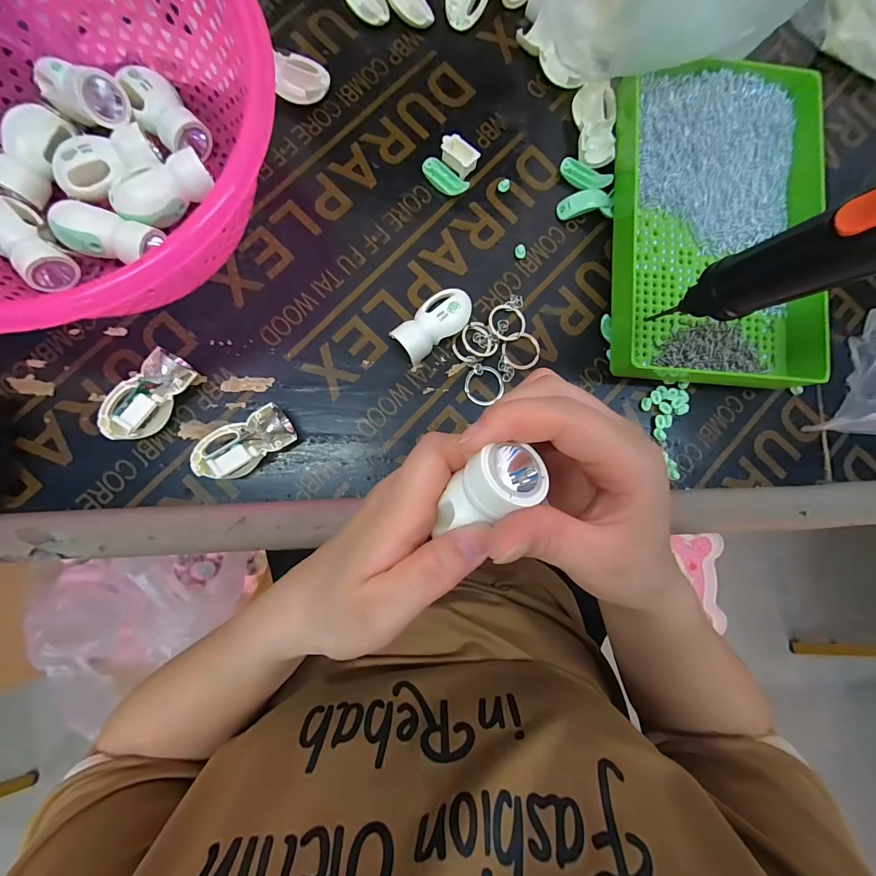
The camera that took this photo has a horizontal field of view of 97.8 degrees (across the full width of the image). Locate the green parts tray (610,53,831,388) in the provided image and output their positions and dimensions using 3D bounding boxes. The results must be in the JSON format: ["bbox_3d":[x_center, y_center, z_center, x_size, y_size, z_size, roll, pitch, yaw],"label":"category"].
[{"bbox_3d":[0.217,-0.165,0.298,0.161,0.040,0.241,4,85,-4],"label":"green parts tray"}]

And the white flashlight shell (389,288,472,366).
[{"bbox_3d":[-0.002,-0.085,0.285,0.061,0.018,0.032,-44,89,-6],"label":"white flashlight shell"}]

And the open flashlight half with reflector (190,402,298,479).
[{"bbox_3d":[-0.134,0.004,0.264,0.066,0.025,0.032,-33,88,-6],"label":"open flashlight half with reflector"}]

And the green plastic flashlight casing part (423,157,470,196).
[{"bbox_3d":[0.005,-0.201,0.297,0.039,0.004,0.017,40,101,4],"label":"green plastic flashlight casing part"}]

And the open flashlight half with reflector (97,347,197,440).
[{"bbox_3d":[-0.198,-0.027,0.262,0.029,0.024,0.065,39,84,0],"label":"open flashlight half with reflector"}]

